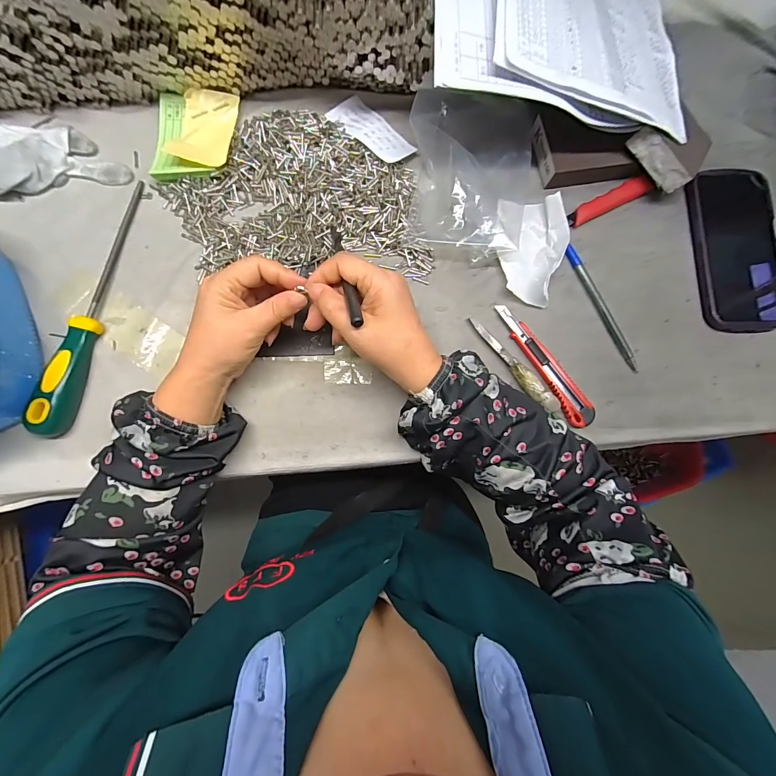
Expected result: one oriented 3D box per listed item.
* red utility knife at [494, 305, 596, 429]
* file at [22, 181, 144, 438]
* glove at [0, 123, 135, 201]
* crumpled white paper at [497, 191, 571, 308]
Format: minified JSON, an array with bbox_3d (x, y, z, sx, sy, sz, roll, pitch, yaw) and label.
[{"bbox_3d":[0.147,-0.022,0.340,0.022,0.010,0.137,-35,86,-7],"label":"red utility knife"},{"bbox_3d":[-0.268,-0.078,0.326,0.023,0.029,0.246,14,82,-2],"label":"file"},{"bbox_3d":[-0.342,-0.223,0.347,0.166,0.020,0.077,0,83,-3],"label":"glove"},{"bbox_3d":[0.138,-0.138,0.347,0.066,0.025,0.105,11,82,-2],"label":"crumpled white paper"}]

